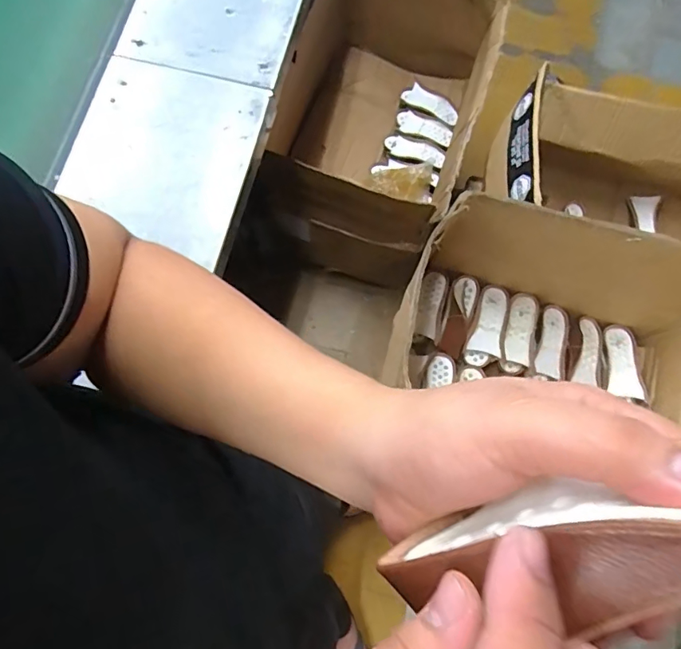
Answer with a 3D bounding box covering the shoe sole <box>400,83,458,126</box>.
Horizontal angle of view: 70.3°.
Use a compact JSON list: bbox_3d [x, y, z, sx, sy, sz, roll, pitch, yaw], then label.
[{"bbox_3d":[0.255,-0.617,1.346,0.175,0.035,0.084,34,77,7],"label":"shoe sole"}]

